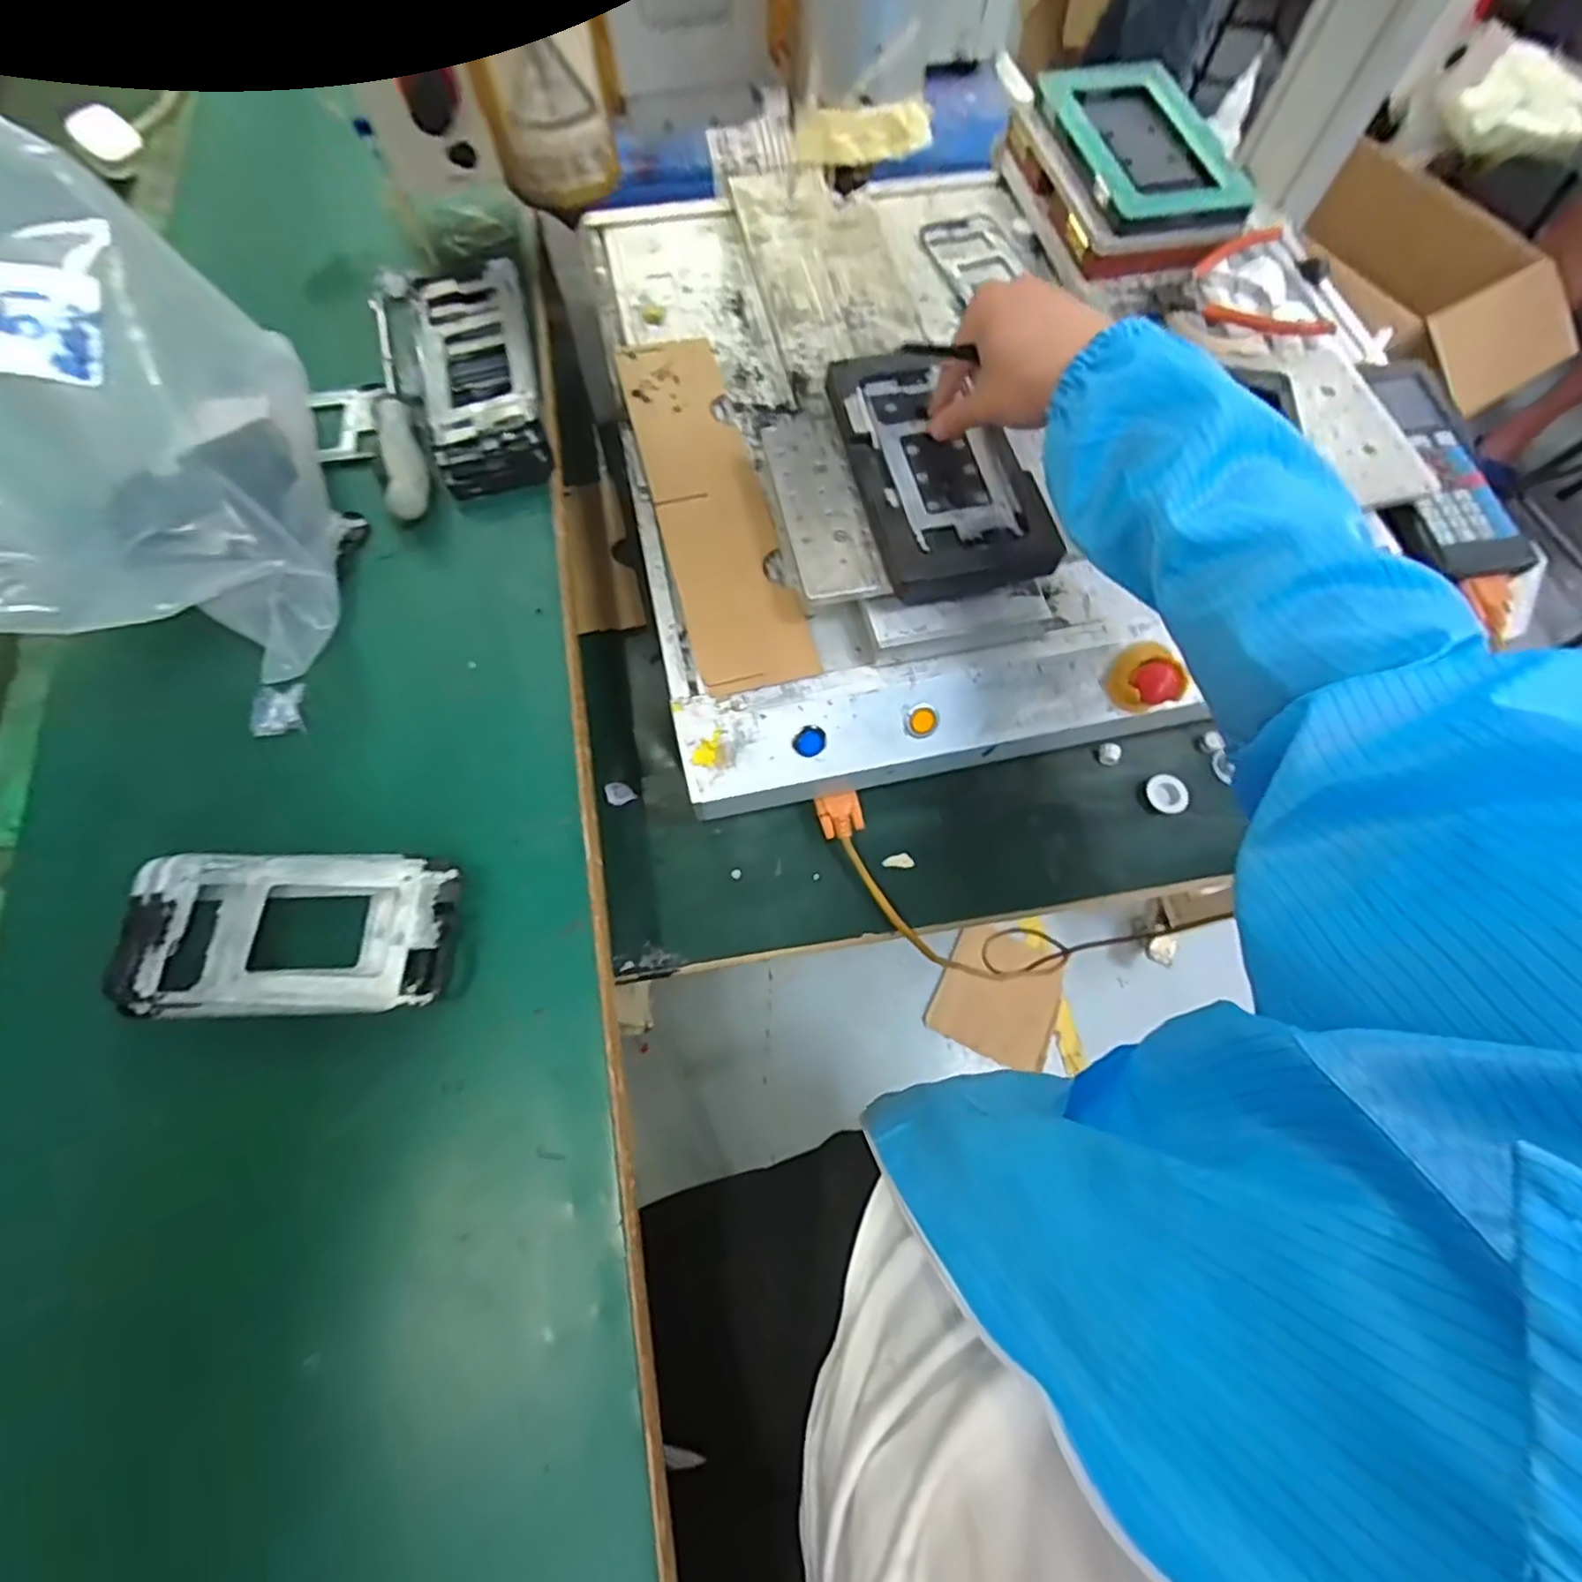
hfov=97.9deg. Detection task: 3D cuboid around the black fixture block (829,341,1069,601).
[{"bbox_3d":[0.099,-0.220,0.463,0.108,0.025,0.190,-11,69,-7],"label":"black fixture block"}]

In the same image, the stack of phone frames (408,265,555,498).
[{"bbox_3d":[-0.223,-0.295,0.496,0.080,0.046,0.183,-12,69,-7],"label":"stack of phone frames"}]

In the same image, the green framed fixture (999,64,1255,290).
[{"bbox_3d":[0.291,-0.545,0.615,0.142,0.071,0.257,-11,69,-7],"label":"green framed fixture"}]

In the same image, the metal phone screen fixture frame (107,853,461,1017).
[{"bbox_3d":[-0.258,0.073,0.357,0.166,0.021,0.080,1,68,-2],"label":"metal phone screen fixture frame"}]

